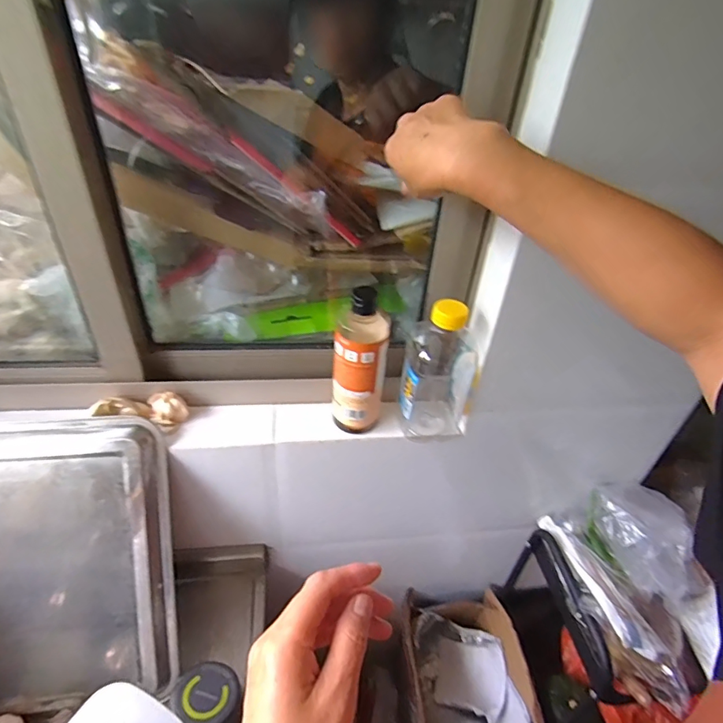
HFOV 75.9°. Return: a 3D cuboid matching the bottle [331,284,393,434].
[{"bbox_3d":[0.000,0.002,0.586,0.065,0.199,0.061,6,38,2],"label":"bottle"}]

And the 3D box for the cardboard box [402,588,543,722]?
[{"bbox_3d":[0.187,0.613,0.863,0.212,0.176,0.297,2,38,-4],"label":"cardboard box"}]

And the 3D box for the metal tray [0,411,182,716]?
[{"bbox_3d":[-0.389,0.253,0.587,0.292,0.365,0.054,-5,8,-8],"label":"metal tray"}]

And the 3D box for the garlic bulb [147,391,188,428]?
[{"bbox_3d":[-0.259,0.061,0.620,0.045,0.031,0.043,-14,42,-23],"label":"garlic bulb"}]

